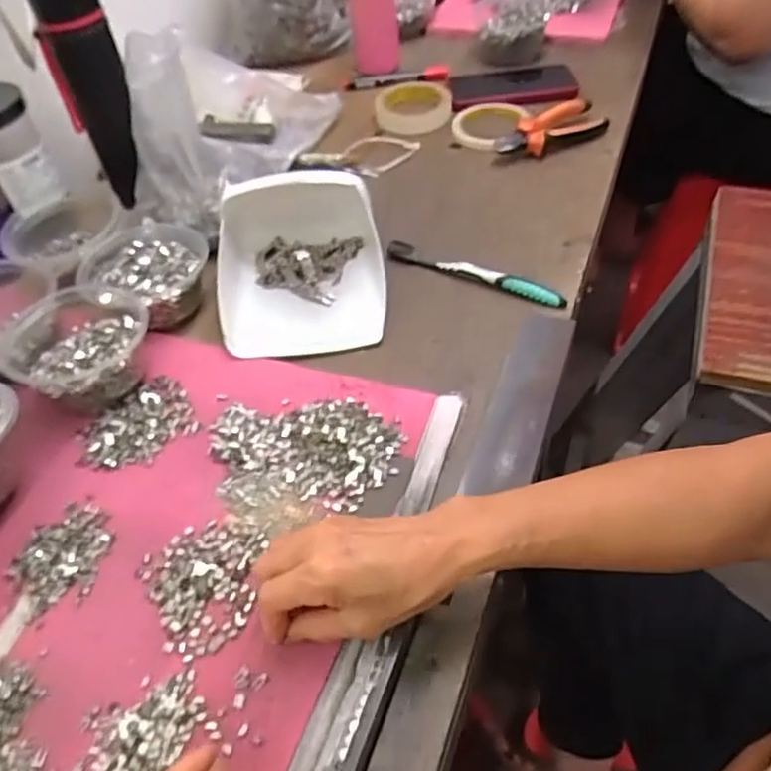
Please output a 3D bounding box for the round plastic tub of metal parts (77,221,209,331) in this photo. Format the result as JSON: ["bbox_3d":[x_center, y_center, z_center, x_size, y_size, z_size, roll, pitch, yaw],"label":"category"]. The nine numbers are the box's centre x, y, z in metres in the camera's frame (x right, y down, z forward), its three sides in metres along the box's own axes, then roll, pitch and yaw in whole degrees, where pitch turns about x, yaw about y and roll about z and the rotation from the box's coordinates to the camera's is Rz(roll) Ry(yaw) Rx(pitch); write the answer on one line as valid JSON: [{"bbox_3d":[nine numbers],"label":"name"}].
[{"bbox_3d":[-0.227,-0.107,0.648,0.113,0.045,0.109,25,56,26],"label":"round plastic tub of metal parts"}]

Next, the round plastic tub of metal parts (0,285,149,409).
[{"bbox_3d":[-0.260,-0.032,0.577,0.113,0.060,0.123,-3,49,4],"label":"round plastic tub of metal parts"}]

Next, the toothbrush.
[{"bbox_3d":[0.085,-0.109,0.651,0.183,0.018,0.019,20,54,22],"label":"toothbrush"}]

